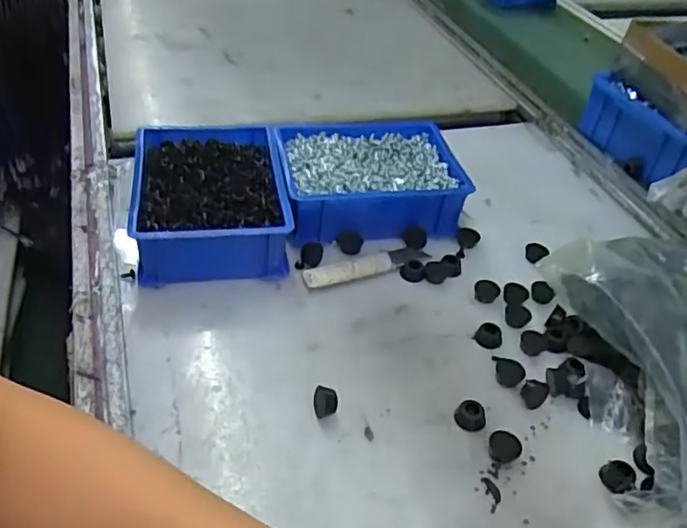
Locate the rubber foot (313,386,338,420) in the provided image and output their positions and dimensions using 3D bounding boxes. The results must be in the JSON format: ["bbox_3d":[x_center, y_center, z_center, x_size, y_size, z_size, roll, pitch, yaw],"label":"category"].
[{"bbox_3d":[-0.014,0.110,0.485,0.019,0.023,0.019,5,41,-2],"label":"rubber foot"}]

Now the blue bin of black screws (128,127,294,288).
[{"bbox_3d":[-0.135,-0.065,0.626,0.144,0.069,0.194,-4,42,-11],"label":"blue bin of black screws"}]

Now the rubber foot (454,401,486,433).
[{"bbox_3d":[0.101,0.121,0.491,0.023,0.017,0.019,11,41,5],"label":"rubber foot"}]

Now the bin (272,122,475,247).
[{"bbox_3d":[0.028,-0.091,0.679,0.194,0.066,0.157,-5,42,-12],"label":"bin"}]

